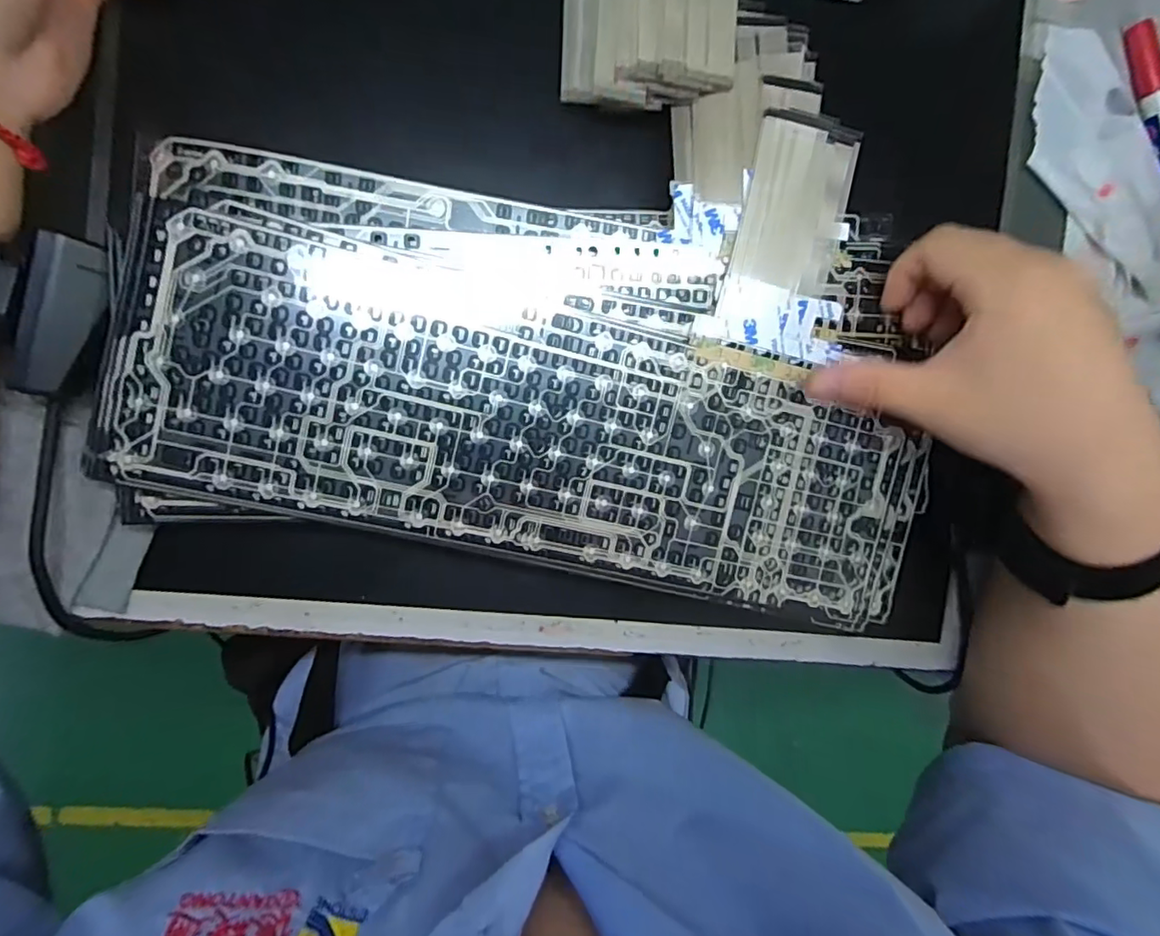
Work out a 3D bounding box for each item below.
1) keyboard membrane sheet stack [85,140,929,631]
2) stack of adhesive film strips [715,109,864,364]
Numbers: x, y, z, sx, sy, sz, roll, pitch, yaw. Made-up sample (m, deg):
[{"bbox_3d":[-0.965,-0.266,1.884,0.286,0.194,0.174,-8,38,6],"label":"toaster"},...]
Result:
[{"bbox_3d":[-0.004,-0.041,0.271,0.383,0.014,0.182,14,91,-9],"label":"keyboard membrane sheet stack"},{"bbox_3d":[0.108,-0.114,0.276,0.064,0.008,0.113,13,91,-10],"label":"stack of adhesive film strips"}]

